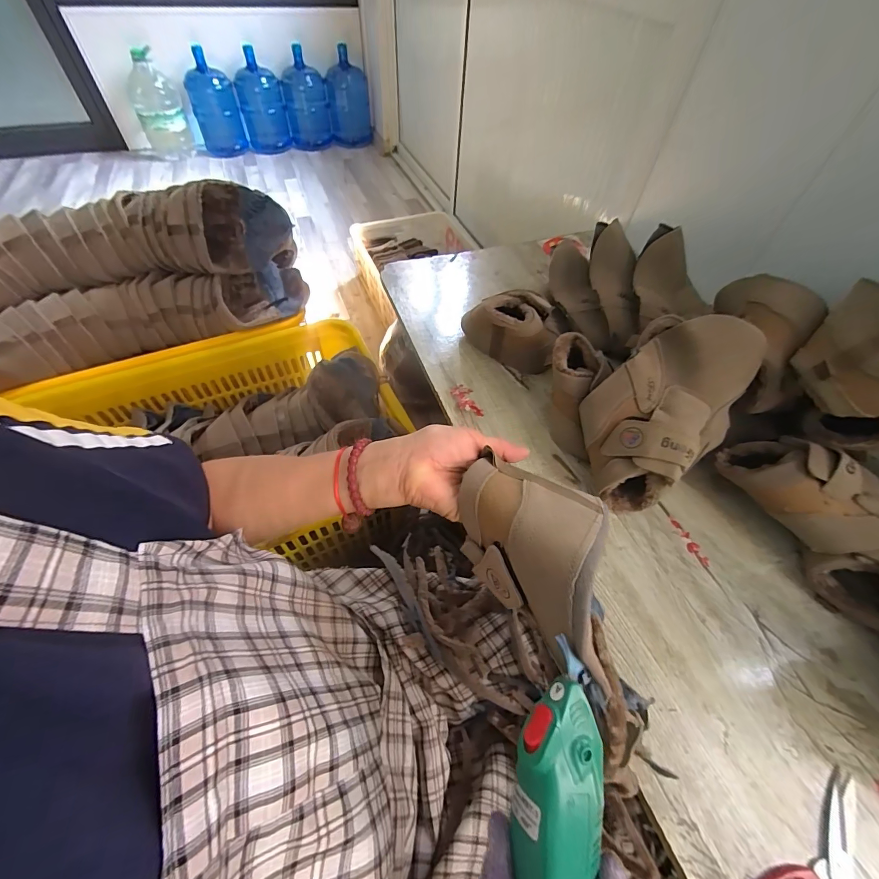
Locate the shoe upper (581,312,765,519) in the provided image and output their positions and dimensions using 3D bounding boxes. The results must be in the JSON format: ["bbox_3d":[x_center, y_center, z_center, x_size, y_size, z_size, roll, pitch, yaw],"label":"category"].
[{"bbox_3d":[0.284,-0.030,0.506,0.141,0.119,0.258,45,104,27],"label":"shoe upper"}]

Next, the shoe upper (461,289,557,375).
[{"bbox_3d":[0.113,-0.178,0.644,0.146,0.116,0.093,5,54,3],"label":"shoe upper"}]

